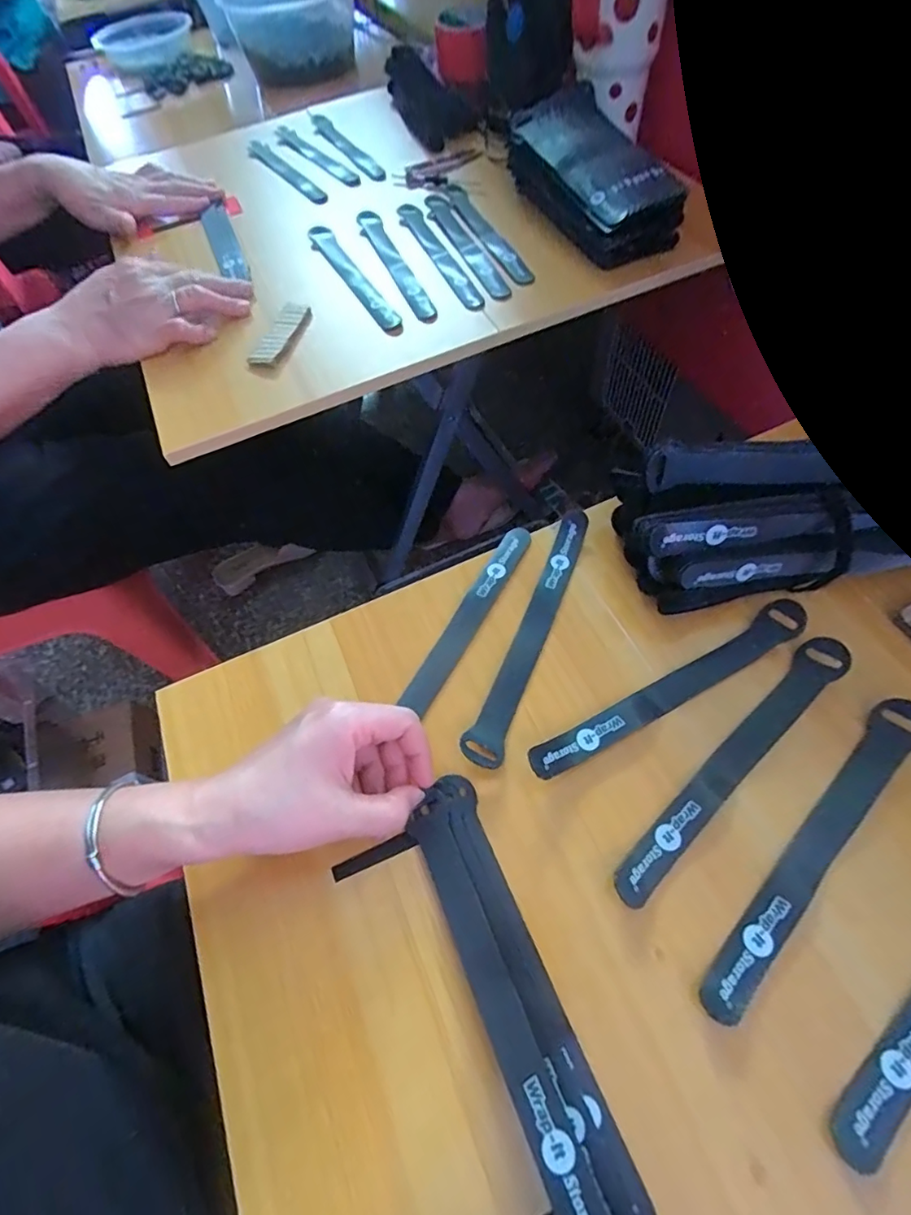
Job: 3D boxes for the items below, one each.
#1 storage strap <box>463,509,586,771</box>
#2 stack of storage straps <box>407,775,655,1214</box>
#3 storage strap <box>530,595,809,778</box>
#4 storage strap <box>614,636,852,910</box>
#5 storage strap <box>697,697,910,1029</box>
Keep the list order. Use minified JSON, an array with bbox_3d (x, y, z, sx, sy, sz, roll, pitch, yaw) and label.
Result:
[{"bbox_3d":[0.052,0.010,0.359,0.024,0.008,0.200,17,63,16],"label":"storage strap"},{"bbox_3d":[0.026,0.179,0.257,0.038,0.021,0.192,-21,57,-11],"label":"stack of storage straps"},{"bbox_3d":[0.133,0.049,0.327,0.202,0.016,0.024,-27,62,-15],"label":"storage strap"},{"bbox_3d":[0.161,0.086,0.304,0.203,0.014,0.022,-37,63,-19],"label":"storage strap"},{"bbox_3d":[0.194,0.124,0.281,0.206,0.011,0.025,-39,60,-20],"label":"storage strap"}]

